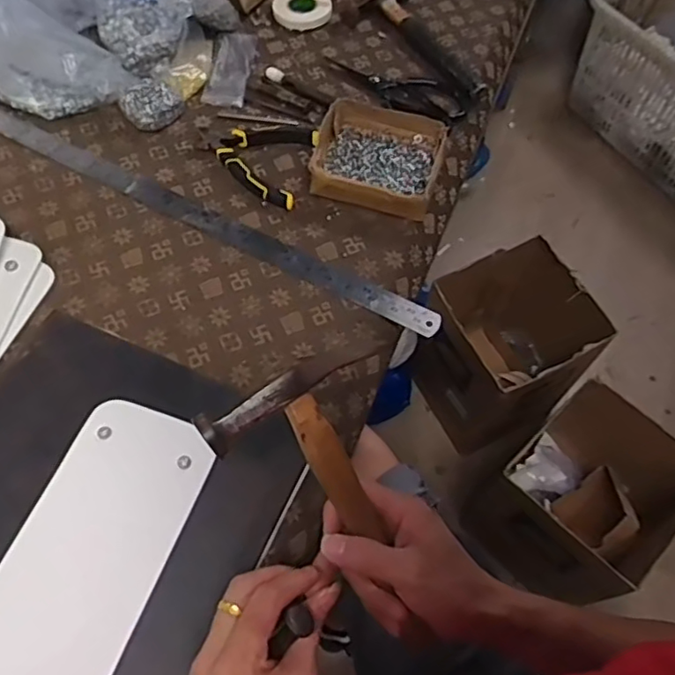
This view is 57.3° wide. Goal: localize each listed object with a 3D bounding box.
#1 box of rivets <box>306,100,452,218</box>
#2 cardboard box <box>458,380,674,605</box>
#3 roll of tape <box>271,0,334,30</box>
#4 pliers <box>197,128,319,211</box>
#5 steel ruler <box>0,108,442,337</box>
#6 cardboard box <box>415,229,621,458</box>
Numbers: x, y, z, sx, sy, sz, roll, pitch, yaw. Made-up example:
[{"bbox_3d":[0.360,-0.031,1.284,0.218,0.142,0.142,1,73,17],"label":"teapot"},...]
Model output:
[{"bbox_3d":[0.047,-0.213,0.709,0.145,0.036,0.146,16,61,6],"label":"box of rivets"},{"bbox_3d":[0.423,0.290,1.128,0.297,0.321,0.268,41,67,19],"label":"cardboard box"},{"bbox_3d":[-0.050,-0.460,0.862,0.083,0.020,0.083,1,61,-2],"label":"roll of tape"},{"bbox_3d":[-0.100,-0.211,0.709,0.132,0.013,0.109,16,61,6],"label":"pliers"},{"bbox_3d":[-0.171,-0.143,0.683,0.617,0.009,0.036,27,67,11],"label":"steel ruler"},{"bbox_3d":[0.325,0.036,1.242,0.264,0.333,0.274,-29,66,-17],"label":"cardboard box"}]

